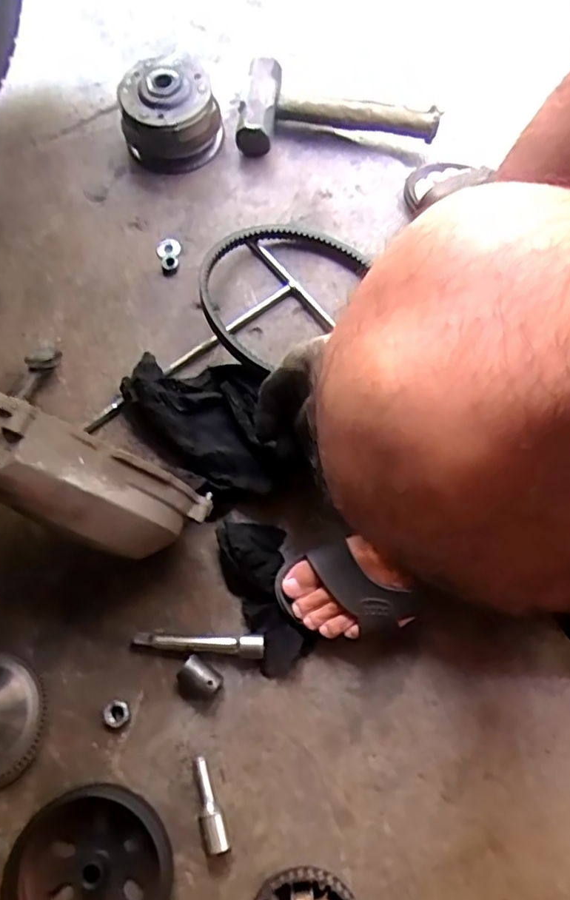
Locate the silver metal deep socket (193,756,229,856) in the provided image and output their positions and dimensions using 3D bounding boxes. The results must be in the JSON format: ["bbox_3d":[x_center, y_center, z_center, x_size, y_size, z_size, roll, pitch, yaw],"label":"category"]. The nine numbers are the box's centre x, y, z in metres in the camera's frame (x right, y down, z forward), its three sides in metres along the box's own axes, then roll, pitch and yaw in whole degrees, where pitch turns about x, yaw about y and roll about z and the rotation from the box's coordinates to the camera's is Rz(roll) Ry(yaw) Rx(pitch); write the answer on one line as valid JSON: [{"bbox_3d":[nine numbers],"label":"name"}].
[{"bbox_3d":[-0.068,0.314,0.515,0.019,0.023,0.073,-17,72,-5],"label":"silver metal deep socket"}]

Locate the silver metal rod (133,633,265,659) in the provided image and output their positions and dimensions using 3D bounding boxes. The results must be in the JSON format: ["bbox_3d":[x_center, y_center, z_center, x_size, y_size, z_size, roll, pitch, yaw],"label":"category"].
[{"bbox_3d":[-0.082,0.188,0.561,0.124,0.019,0.019,2,72,1],"label":"silver metal rod"}]

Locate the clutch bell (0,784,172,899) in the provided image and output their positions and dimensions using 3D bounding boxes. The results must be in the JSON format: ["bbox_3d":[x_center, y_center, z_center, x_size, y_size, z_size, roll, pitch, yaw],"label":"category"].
[{"bbox_3d":[-0.167,0.365,0.495,0.132,0.027,0.134,0,72,1],"label":"clutch bell"}]

